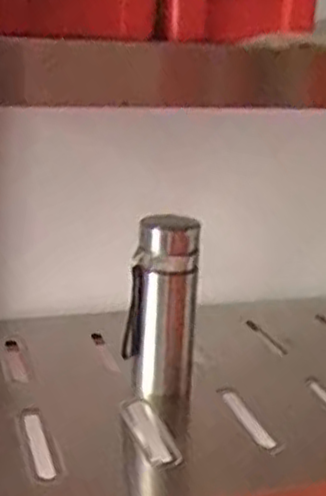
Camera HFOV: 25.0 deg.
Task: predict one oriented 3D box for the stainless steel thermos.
[{"bbox_3d":[0.000,0.084,0.799,0.057,0.234,0.053,-13,24,-44],"label":"stainless steel thermos"}]

